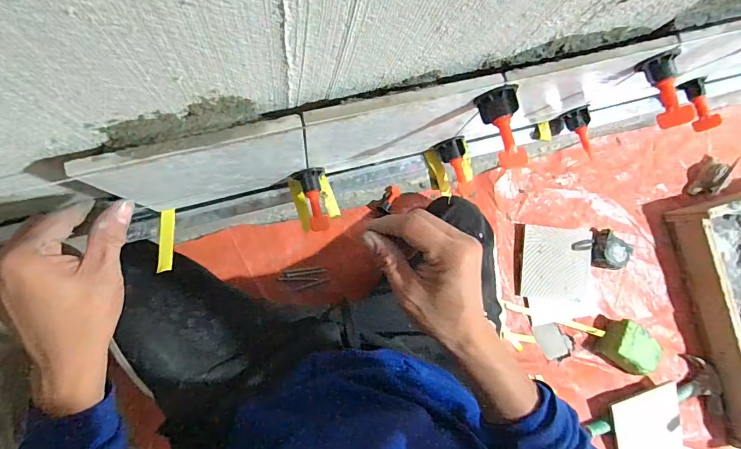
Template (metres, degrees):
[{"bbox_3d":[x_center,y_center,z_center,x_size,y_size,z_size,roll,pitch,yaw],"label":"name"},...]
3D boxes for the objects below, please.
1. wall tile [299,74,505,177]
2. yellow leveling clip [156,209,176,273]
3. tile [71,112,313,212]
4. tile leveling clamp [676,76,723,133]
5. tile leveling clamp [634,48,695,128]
[{"bbox_3d":[0.019,-0.079,0.347,0.148,0.144,0.017,-12,87,-8],"label":"wall tile"},{"bbox_3d":[-0.198,0.016,0.393,0.013,0.008,0.060,0,85,-8],"label":"yellow leveling clip"},{"bbox_3d":[-0.126,-0.044,0.327,0.146,0.137,0.015,-15,87,-9],"label":"tile"},{"bbox_3d":[0.380,-0.138,0.468,0.021,0.030,0.061,-23,89,-9],"label":"tile leveling clamp"},{"bbox_3d":[0.247,-0.111,0.334,0.026,0.025,0.060,-20,88,-9],"label":"tile leveling clamp"}]

